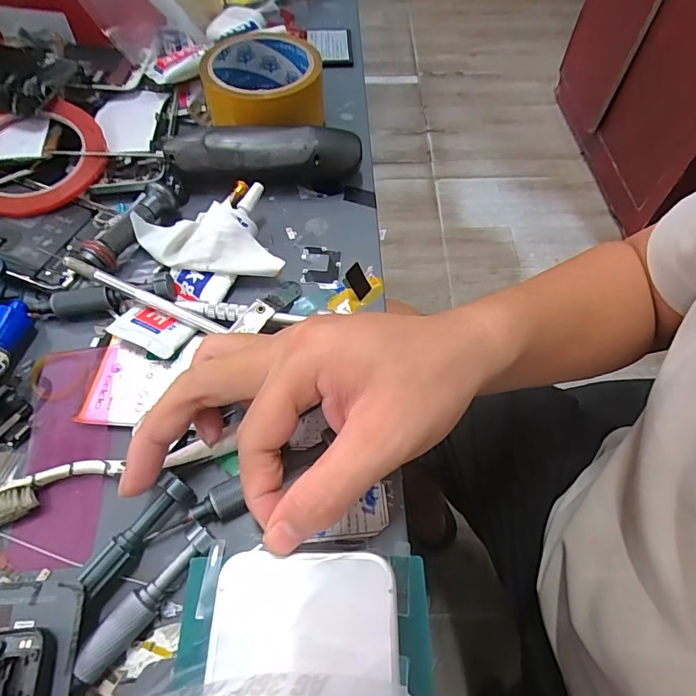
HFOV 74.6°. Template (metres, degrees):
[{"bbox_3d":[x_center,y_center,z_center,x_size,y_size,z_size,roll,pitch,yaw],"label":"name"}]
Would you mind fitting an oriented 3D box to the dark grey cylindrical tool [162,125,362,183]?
[{"bbox_3d":[-0.064,-0.144,0.346,0.143,0.041,0.029,-1,59,-1],"label":"dark grey cylindrical tool"}]

